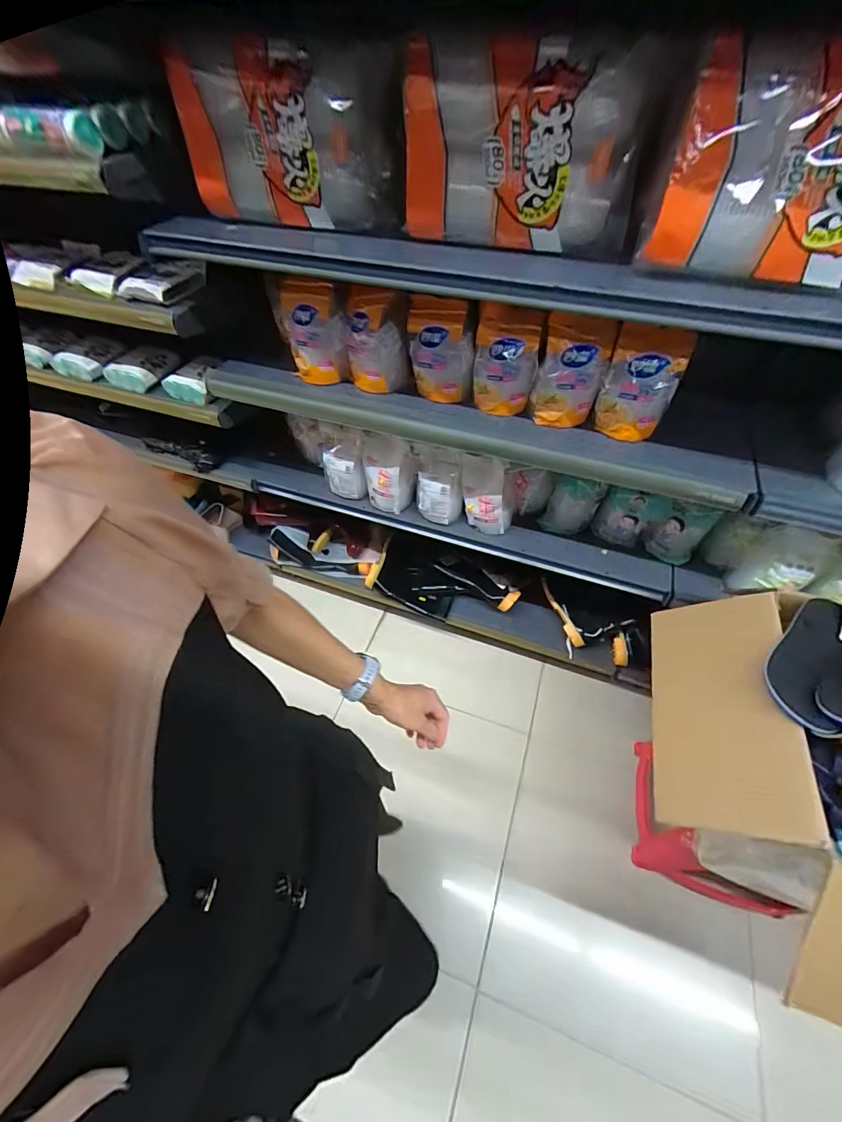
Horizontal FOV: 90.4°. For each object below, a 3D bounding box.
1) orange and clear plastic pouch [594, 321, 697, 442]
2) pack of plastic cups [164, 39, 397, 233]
[{"bbox_3d":[0.399,-0.320,0.769,0.123,0.193,0.042,24,58,18],"label":"orange and clear plastic pouch"},{"bbox_3d":[-0.227,-0.776,0.768,0.387,0.211,0.170,16,56,13],"label":"pack of plastic cups"}]

